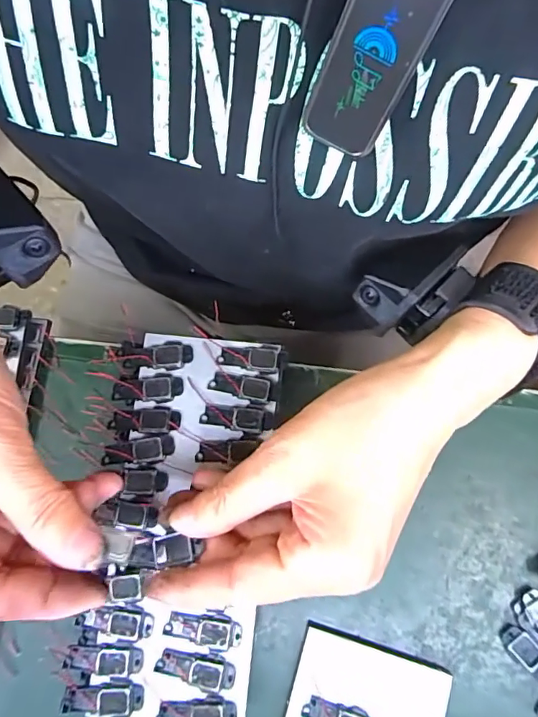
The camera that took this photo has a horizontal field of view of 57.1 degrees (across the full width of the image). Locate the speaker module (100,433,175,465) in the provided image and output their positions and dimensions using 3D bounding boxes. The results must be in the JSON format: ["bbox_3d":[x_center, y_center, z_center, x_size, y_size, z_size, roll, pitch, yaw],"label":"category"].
[{"bbox_3d":[-0.073,0.052,0.275,0.040,0.004,0.014,-11,74,-1],"label":"speaker module"}]

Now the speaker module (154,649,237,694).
[{"bbox_3d":[-0.037,0.158,0.250,0.040,0.004,0.017,9,75,5],"label":"speaker module"}]

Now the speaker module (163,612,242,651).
[{"bbox_3d":[-0.034,0.140,0.254,0.039,0.004,0.015,10,75,5],"label":"speaker module"}]

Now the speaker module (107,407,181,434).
[{"bbox_3d":[-0.070,0.034,0.279,0.039,0.005,0.014,2,75,3],"label":"speaker module"}]

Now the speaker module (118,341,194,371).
[{"bbox_3d":[-0.066,-0.002,0.287,0.043,0.004,0.017,3,75,3],"label":"speaker module"}]

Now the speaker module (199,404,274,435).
[{"bbox_3d":[-0.018,0.033,0.279,0.040,0.004,0.015,6,75,4],"label":"speaker module"}]

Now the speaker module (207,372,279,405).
[{"bbox_3d":[-0.015,0.017,0.281,0.040,0.004,0.016,9,75,5],"label":"speaker module"}]

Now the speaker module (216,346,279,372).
[{"bbox_3d":[-0.013,0.000,0.286,0.034,0.004,0.013,5,75,4],"label":"speaker module"}]

